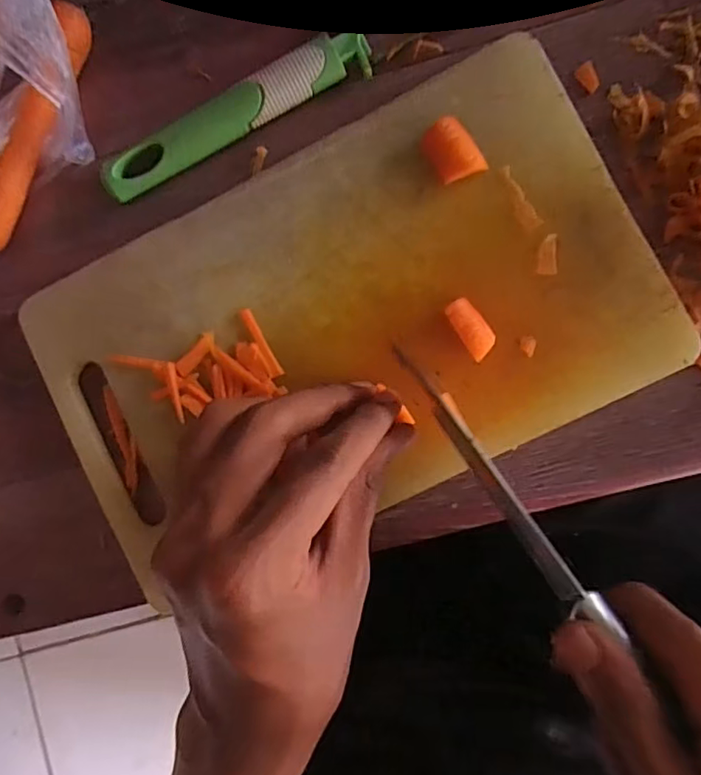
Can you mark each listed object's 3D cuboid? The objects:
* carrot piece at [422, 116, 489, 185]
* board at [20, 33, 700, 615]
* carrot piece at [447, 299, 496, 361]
[{"bbox_3d":[0.040,-0.093,0.227,0.018,0.008,0.026,-35,86,5],"label":"carrot piece"},{"bbox_3d":[-0.005,-0.028,0.234,0.247,0.013,0.150,-26,87,5],"label":"board"},{"bbox_3d":[0.047,-0.023,0.225,0.012,0.012,0.024,-37,86,5],"label":"carrot piece"}]

